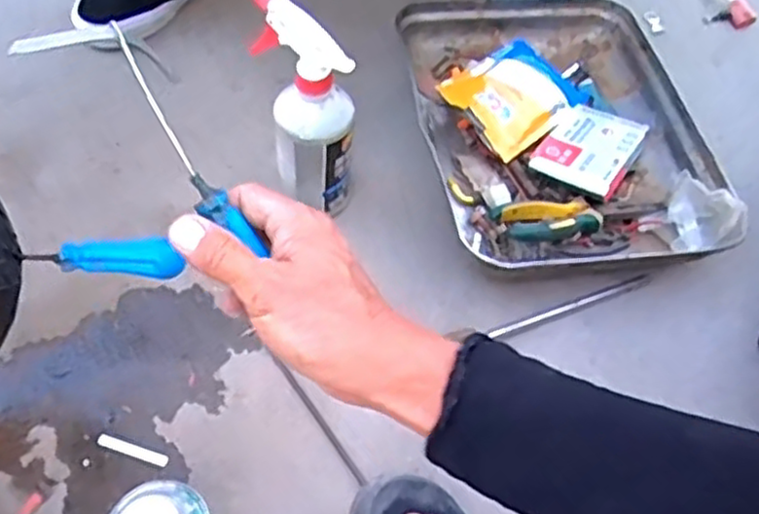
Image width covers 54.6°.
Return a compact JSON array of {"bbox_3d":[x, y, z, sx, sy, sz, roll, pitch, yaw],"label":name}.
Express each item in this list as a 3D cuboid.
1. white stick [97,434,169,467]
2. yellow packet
[{"bbox_3d":[-0.196,0.154,0.584,0.060,0.004,0.009,17,57,6],"label":"white stick"},{"bbox_3d":[0.139,-0.179,0.779,0.120,0.036,0.156,40,62,21],"label":"yellow packet"}]

